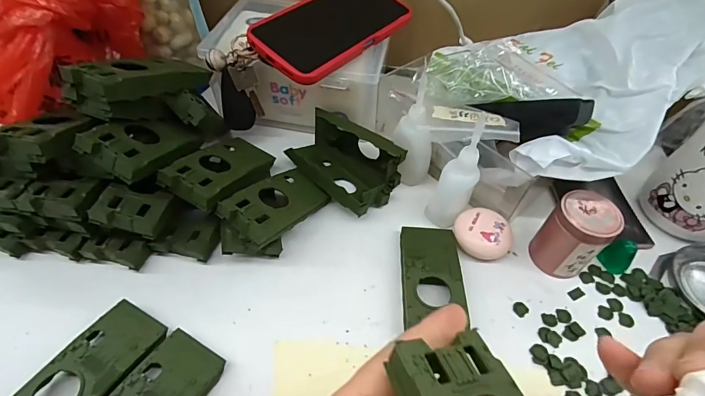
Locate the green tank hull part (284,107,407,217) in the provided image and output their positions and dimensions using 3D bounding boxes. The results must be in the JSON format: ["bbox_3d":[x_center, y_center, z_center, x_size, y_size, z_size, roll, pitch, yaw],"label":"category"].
[{"bbox_3d":[-0.012,-0.037,0.374,0.112,0.046,0.077,34,56,23],"label":"green tank hull part"}]

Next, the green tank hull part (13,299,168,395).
[{"bbox_3d":[-0.174,0.120,0.254,0.049,0.022,0.103,24,52,17],"label":"green tank hull part"}]

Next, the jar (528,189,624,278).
[{"bbox_3d":[0.177,0.031,0.316,0.039,0.070,0.044,-34,59,-28],"label":"jar"}]

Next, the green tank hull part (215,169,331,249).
[{"bbox_3d":[-0.063,0.007,0.329,0.043,0.026,0.097,29,33,20],"label":"green tank hull part"}]

